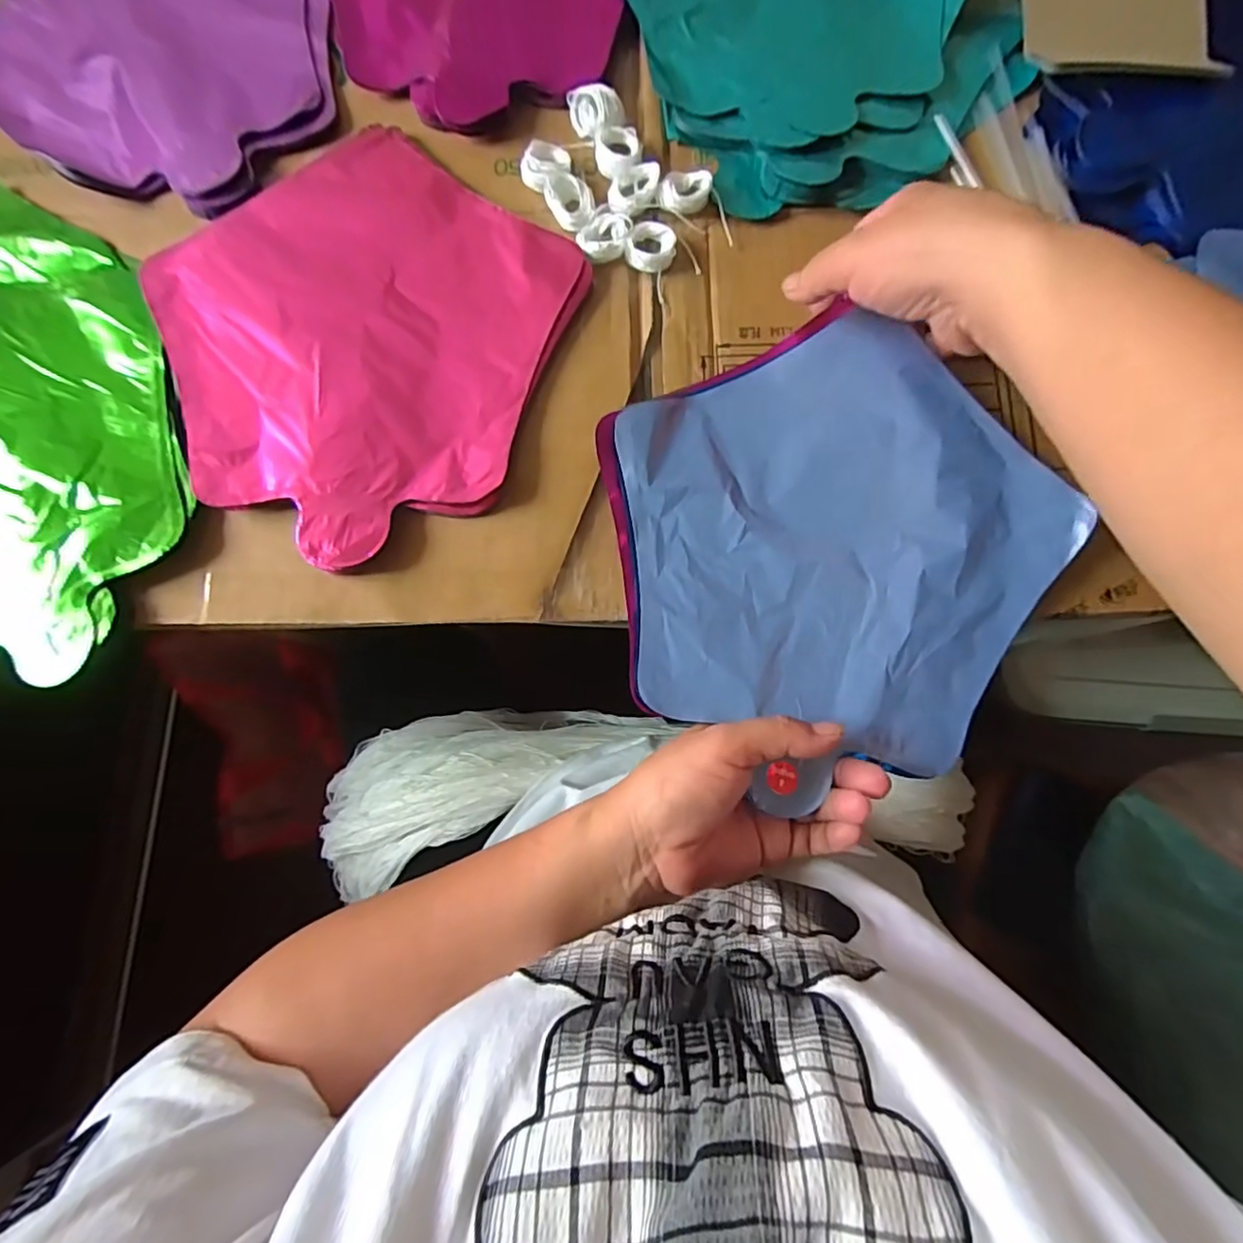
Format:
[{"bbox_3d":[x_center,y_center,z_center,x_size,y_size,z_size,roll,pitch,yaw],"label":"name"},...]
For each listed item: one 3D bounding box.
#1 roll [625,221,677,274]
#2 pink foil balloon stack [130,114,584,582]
[{"bbox_3d":[0.017,-0.216,0.351,0.028,0.012,0.024,11,79,3],"label":"roll"},{"bbox_3d":[-0.149,-0.161,0.341,0.231,0.009,0.223,34,80,8],"label":"pink foil balloon stack"}]

